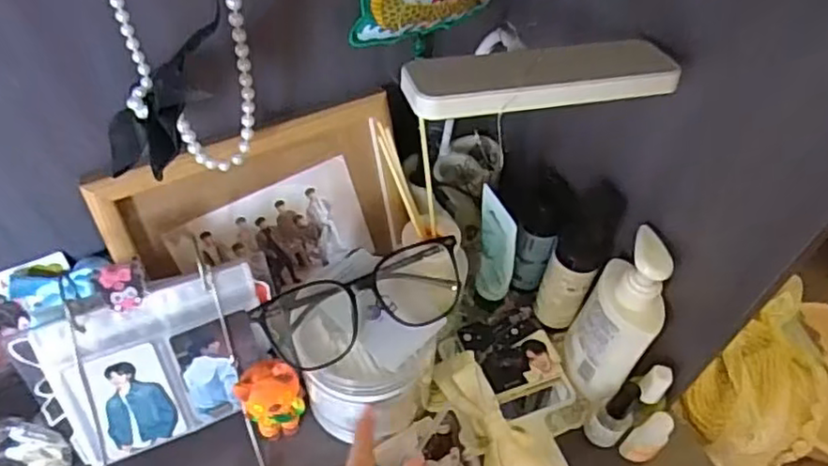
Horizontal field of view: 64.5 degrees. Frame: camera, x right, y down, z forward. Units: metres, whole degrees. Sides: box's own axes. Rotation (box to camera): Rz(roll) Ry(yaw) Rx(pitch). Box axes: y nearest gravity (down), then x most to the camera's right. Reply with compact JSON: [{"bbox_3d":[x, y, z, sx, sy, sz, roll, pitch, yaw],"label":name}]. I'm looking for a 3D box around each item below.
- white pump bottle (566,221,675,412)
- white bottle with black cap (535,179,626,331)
[{"bbox_3d":[0.149,0.067,0.484,0.056,0.150,0.062,33,59,20],"label":"white pump bottle"},{"bbox_3d":[0.127,0.021,0.514,0.035,0.140,0.042,20,55,11],"label":"white bottle with black cap"}]

